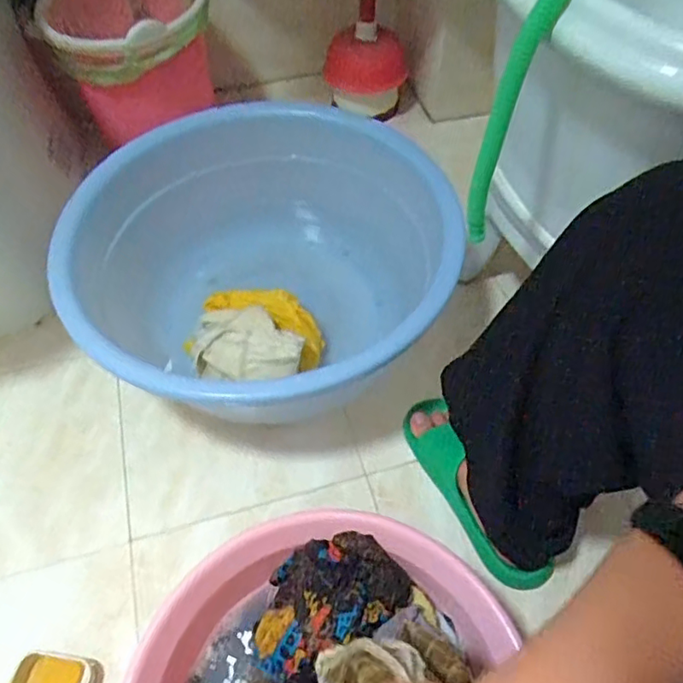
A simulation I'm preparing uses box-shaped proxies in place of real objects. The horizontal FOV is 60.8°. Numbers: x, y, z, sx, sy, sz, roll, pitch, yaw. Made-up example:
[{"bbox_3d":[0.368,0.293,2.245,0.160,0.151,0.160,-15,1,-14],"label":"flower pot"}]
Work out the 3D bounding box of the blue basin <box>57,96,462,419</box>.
[{"bbox_3d":[-0.102,-0.072,0.830,0.475,0.271,0.482,-1,55,1],"label":"blue basin"}]

